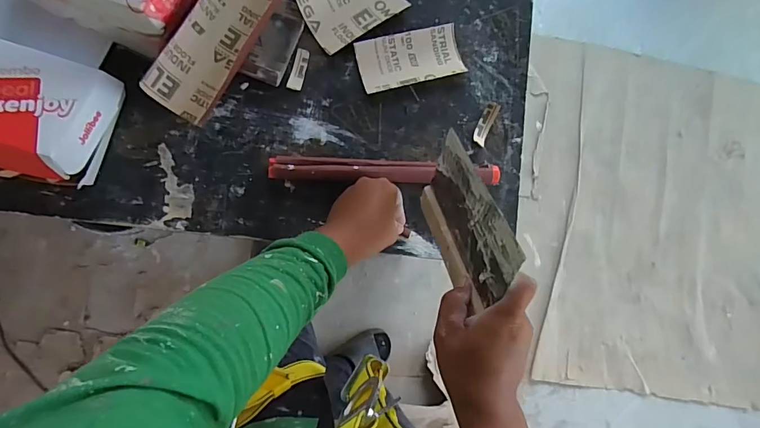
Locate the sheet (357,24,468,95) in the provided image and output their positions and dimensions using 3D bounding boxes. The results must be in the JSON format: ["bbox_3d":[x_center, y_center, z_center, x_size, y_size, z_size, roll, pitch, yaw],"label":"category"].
[{"bbox_3d":[0.046,-0.231,0.616,0.153,0.012,0.078,-15,87,-9],"label":"sheet"}]

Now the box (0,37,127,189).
[{"bbox_3d":[-0.417,-0.121,0.496,0.167,0.083,0.143,16,83,-6],"label":"box"}]

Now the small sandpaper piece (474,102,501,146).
[{"bbox_3d":[0.158,-0.134,0.619,0.020,0.016,0.065,24,83,-5],"label":"small sandpaper piece"}]

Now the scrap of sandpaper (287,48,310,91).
[{"bbox_3d":[-0.115,-0.206,0.596,0.019,0.007,0.059,17,83,-6],"label":"scrap of sandpaper"}]

